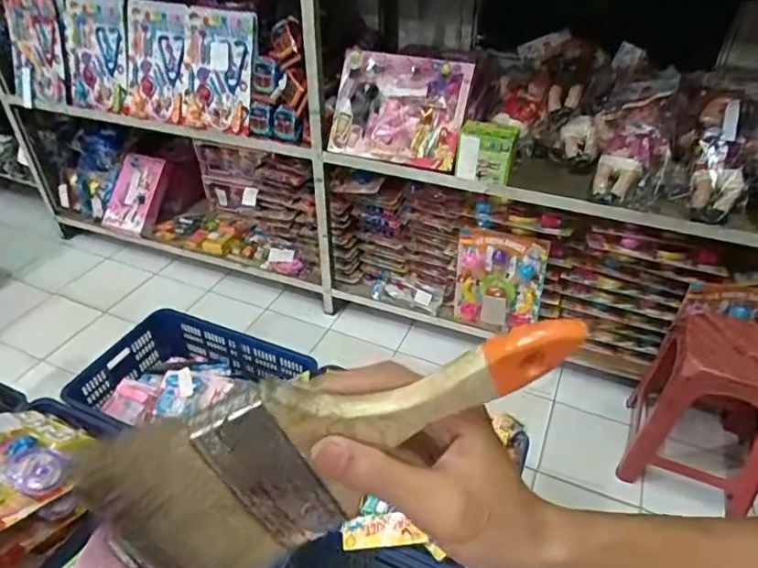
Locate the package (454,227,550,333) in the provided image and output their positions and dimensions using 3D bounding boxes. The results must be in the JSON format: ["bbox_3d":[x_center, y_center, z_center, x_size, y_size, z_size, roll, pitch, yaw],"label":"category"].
[{"bbox_3d":[0.404,0.005,1.827,0.300,0.372,0.052,16,41,20],"label":"package"}]

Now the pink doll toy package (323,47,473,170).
[{"bbox_3d":[0.051,-0.540,1.654,0.404,0.307,0.083,15,20,20],"label":"pink doll toy package"}]

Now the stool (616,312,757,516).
[{"bbox_3d":[0.926,0.332,1.529,0.333,0.454,0.346,16,41,19],"label":"stool"}]

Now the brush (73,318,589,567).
[{"bbox_3d":[-0.009,0.070,0.242,0.209,0.106,0.024,-23,41,-6],"label":"brush"}]

